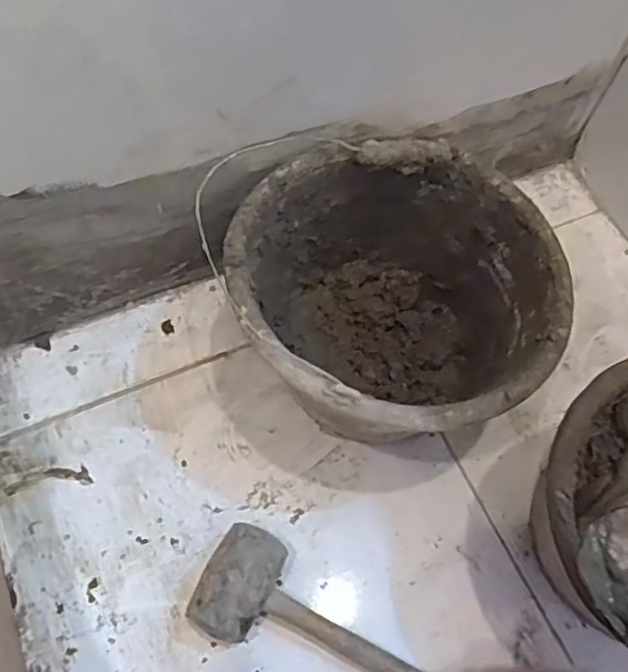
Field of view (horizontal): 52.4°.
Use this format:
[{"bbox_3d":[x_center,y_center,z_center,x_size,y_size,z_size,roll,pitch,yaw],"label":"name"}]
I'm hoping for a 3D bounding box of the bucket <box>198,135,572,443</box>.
[{"bbox_3d":[0.066,-0.019,0.612,0.268,0.212,0.273,1,64,-3],"label":"bucket"}]

